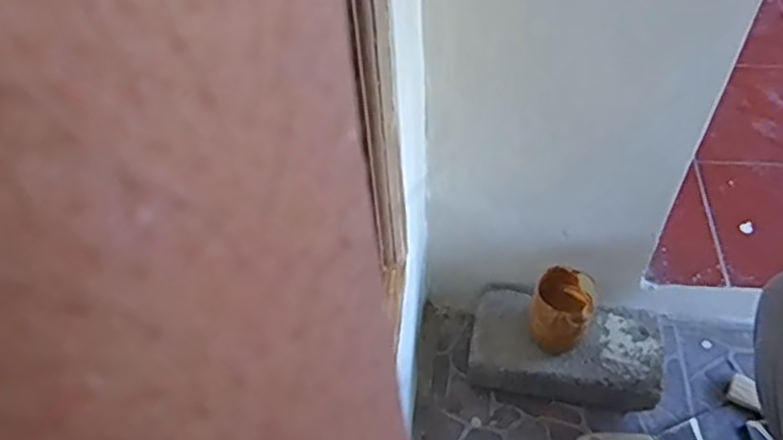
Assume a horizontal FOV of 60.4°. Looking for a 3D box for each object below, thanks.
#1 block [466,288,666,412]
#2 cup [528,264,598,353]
[{"bbox_3d":[0.197,0.147,0.768,0.209,0.062,0.113,7,53,9],"label":"block"},{"bbox_3d":[0.183,0.095,0.720,0.061,0.074,0.073,19,56,17],"label":"cup"}]

